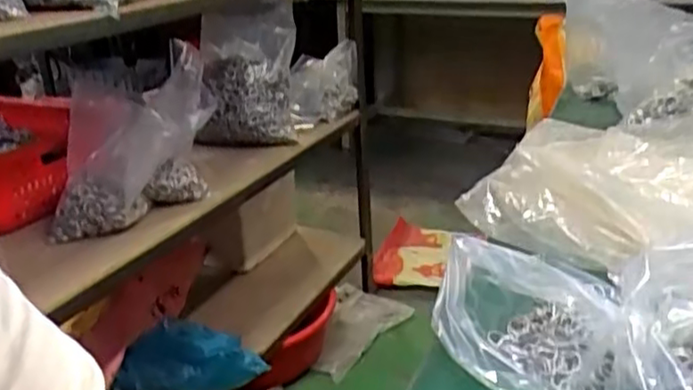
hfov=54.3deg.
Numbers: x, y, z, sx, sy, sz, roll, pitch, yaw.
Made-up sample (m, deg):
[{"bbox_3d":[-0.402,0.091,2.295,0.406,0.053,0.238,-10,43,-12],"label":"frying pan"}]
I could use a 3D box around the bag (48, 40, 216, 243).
[{"bbox_3d":[-0.356,-0.092,1.127,0.277,0.253,0.150,-10,23,-16],"label":"bag"}]

